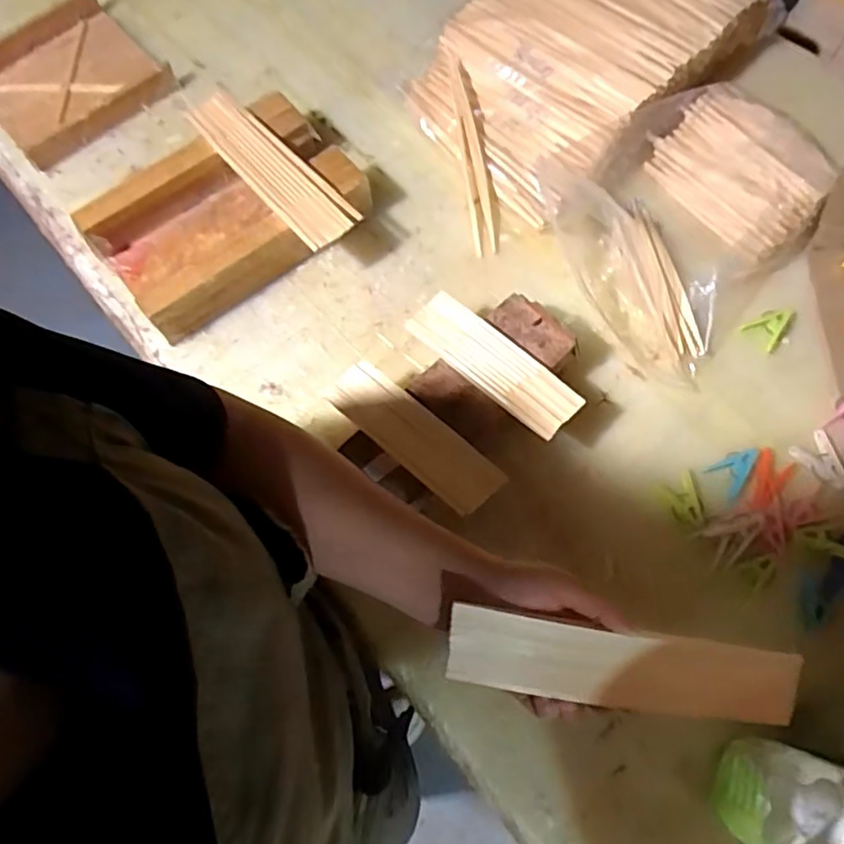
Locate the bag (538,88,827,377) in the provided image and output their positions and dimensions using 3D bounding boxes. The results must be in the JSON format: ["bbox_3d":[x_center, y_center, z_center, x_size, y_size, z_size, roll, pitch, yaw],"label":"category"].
[{"bbox_3d":[0.286,-0.222,0.668,0.302,0.062,0.246,-38,73,-12],"label":"bag"}]

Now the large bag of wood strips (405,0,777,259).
[{"bbox_3d":[0.168,-0.416,0.732,0.412,0.100,0.245,-41,74,-13],"label":"large bag of wood strips"}]

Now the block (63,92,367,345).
[{"bbox_3d":[-0.211,-0.226,0.683,0.268,0.061,0.174,-37,73,-12],"label":"block"}]

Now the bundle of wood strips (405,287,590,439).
[{"bbox_3d":[0.067,-0.058,0.582,0.176,0.015,0.055,41,75,14],"label":"bundle of wood strips"}]

